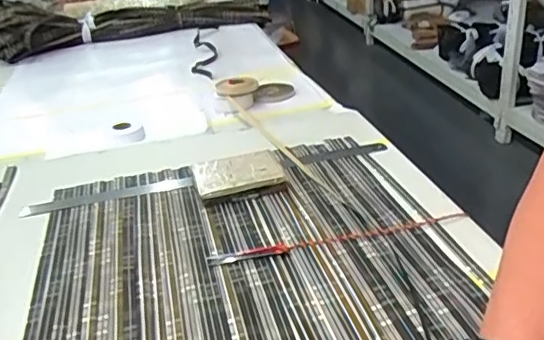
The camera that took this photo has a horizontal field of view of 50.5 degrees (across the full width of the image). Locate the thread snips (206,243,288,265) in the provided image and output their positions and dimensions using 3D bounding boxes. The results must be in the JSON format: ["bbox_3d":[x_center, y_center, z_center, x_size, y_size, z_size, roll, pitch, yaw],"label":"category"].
[{"bbox_3d":[-0.033,0.113,0.780,0.107,0.006,0.028,-9,26,-8],"label":"thread snips"}]

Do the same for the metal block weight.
[{"bbox_3d":[-0.055,0.010,0.950,0.150,0.036,0.114,-15,28,-20],"label":"metal block weight"}]

